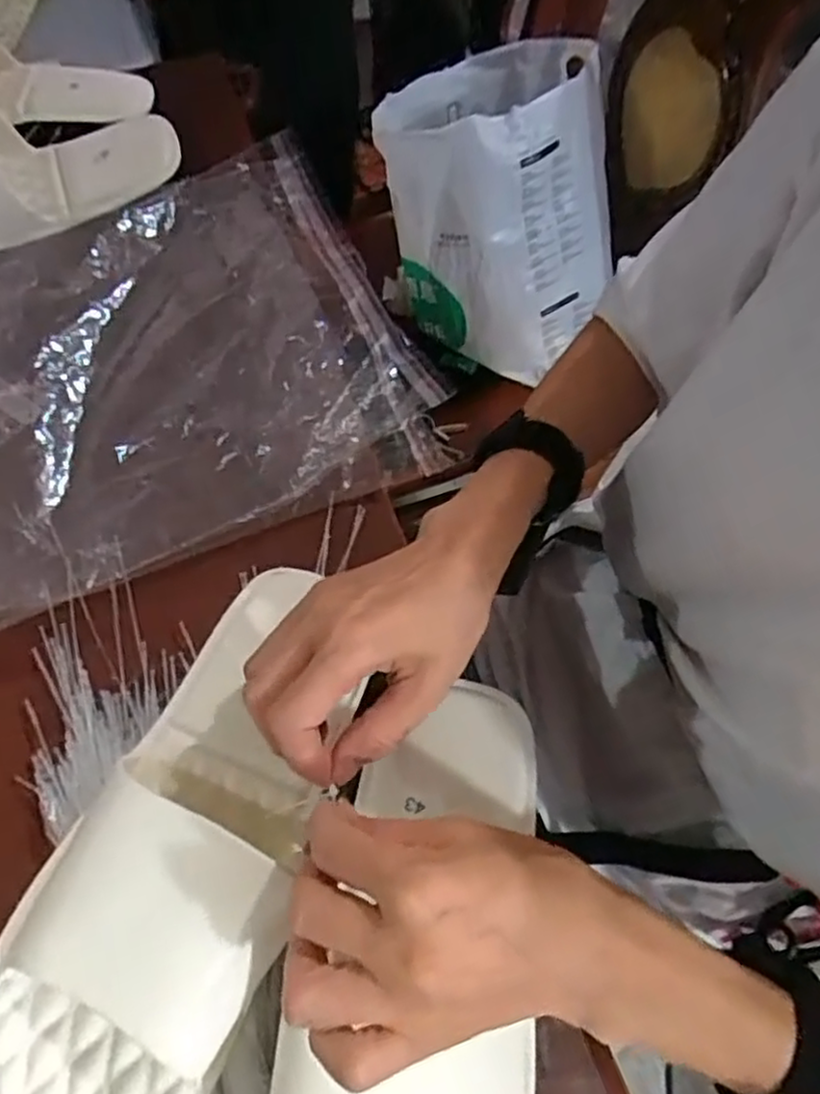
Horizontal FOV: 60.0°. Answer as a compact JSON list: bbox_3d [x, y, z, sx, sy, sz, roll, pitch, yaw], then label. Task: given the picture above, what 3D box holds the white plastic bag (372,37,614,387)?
[{"bbox_3d":[0.090,-0.401,0.801,0.244,0.251,0.342,-10,67,-6],"label":"white plastic bag"}]

